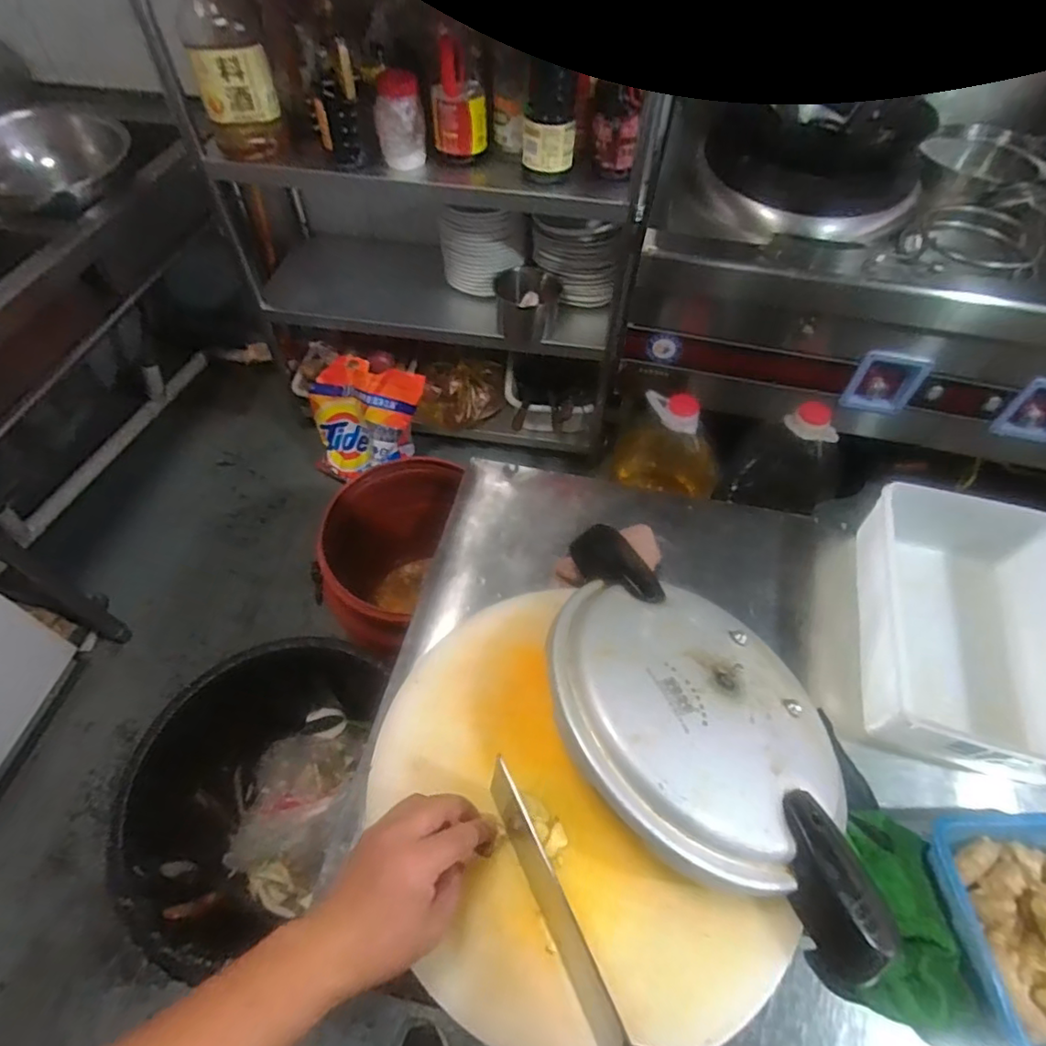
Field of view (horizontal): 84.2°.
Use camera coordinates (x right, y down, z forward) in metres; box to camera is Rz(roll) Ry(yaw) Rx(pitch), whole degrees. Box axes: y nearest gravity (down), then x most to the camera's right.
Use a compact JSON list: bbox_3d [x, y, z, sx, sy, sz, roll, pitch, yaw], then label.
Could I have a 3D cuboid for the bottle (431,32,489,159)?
[{"bbox_3d":[-0.132,-0.856,1.184,0.112,0.189,0.084,1,55,0],"label":"bottle"}]

